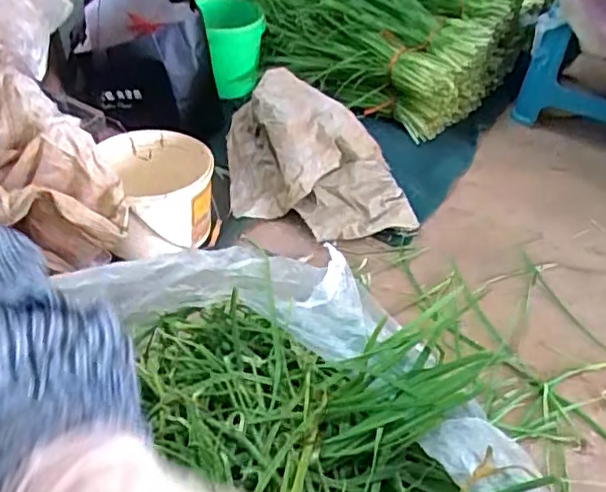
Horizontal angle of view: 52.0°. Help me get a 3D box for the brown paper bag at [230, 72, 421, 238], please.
[{"bbox_3d":[0.022,-0.150,1.125,0.380,0.205,0.199,13,43,10],"label":"brown paper bag"}]

